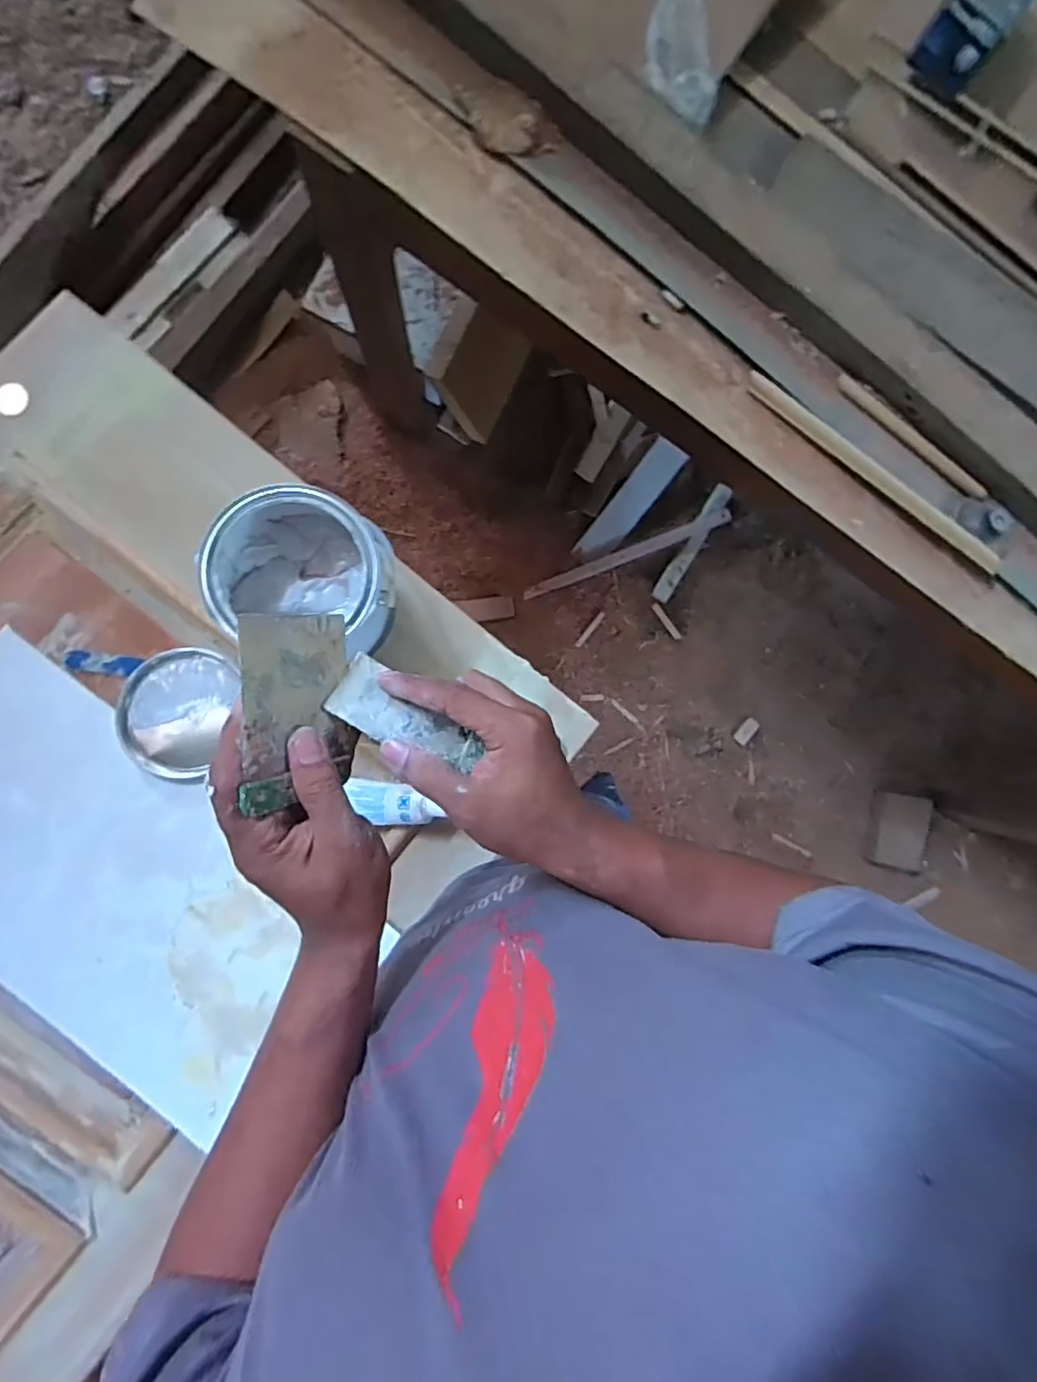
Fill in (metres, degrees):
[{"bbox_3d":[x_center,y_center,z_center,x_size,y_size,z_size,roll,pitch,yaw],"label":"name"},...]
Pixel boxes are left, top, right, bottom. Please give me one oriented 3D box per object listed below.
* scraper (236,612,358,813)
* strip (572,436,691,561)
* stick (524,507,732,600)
[{"bbox_3d":[-0.123,0.010,0.350,0.005,0.081,0.105,6,99,27],"label":"scraper"},{"bbox_3d":[0.266,-0.447,1.462,0.086,0.033,0.327,40,98,6],"label":"strip"},{"bbox_3d":[0.264,-0.329,1.461,0.526,0.021,0.034,-22,91,-6],"label":"stick"}]

